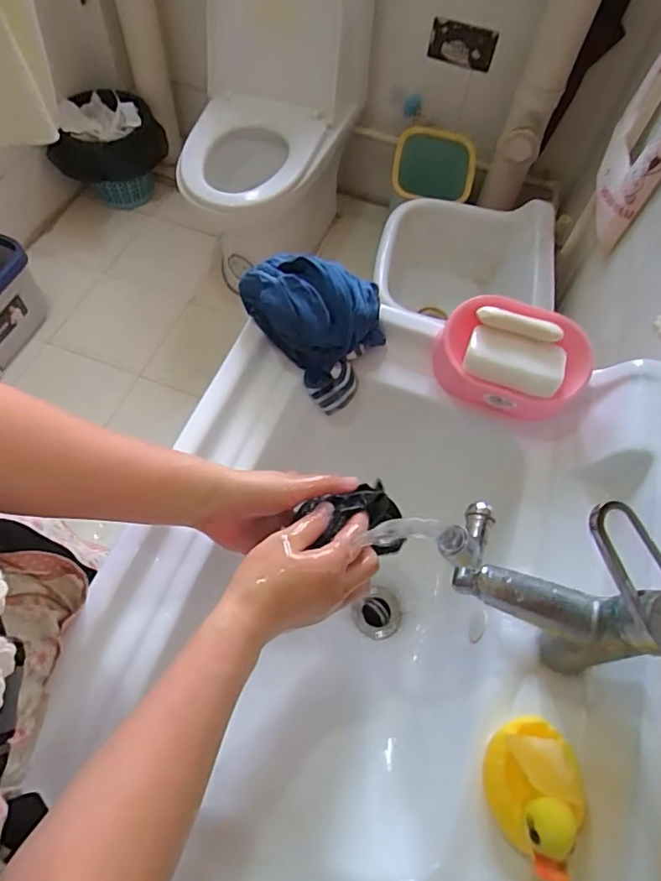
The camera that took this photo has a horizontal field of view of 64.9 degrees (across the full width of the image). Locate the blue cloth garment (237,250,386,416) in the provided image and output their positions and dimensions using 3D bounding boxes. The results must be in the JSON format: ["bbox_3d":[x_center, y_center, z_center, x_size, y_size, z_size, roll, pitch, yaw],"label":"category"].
[{"bbox_3d":[-0.020,-0.134,0.589,0.148,0.122,0.105,31,64,12],"label":"blue cloth garment"}]

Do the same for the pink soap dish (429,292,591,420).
[{"bbox_3d":[0.194,-0.085,0.568,0.152,0.094,0.089,14,62,4],"label":"pink soap dish"}]

